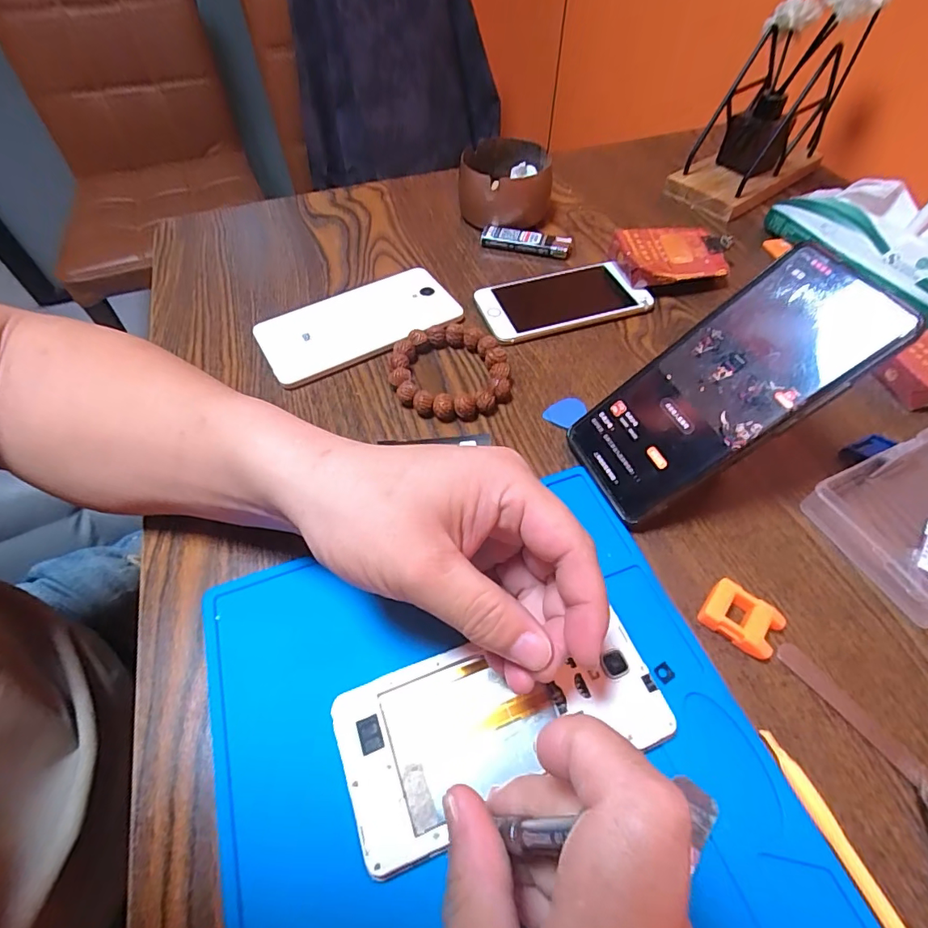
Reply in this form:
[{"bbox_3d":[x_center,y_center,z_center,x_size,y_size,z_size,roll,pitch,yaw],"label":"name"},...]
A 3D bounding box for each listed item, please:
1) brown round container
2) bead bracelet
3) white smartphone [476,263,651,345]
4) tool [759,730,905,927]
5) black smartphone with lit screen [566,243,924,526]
[{"bbox_3d":[0.040,-0.267,0.469,0.086,0.050,0.095,6,55,4],"label":"brown round container"},{"bbox_3d":[-0.010,-0.065,0.346,0.079,0.016,0.089,-23,58,-15],"label":"bead bracelet"},{"bbox_3d":[0.078,-0.134,0.398,0.129,0.009,0.069,-16,56,-11],"label":"white smartphone"},{"bbox_3d":[0.150,0.152,0.198,0.008,0.007,0.082,-18,57,-12],"label":"tool"},{"bbox_3d":[0.137,-0.040,0.266,0.160,0.008,0.073,-40,55,21],"label":"black smartphone with lit screen"}]

